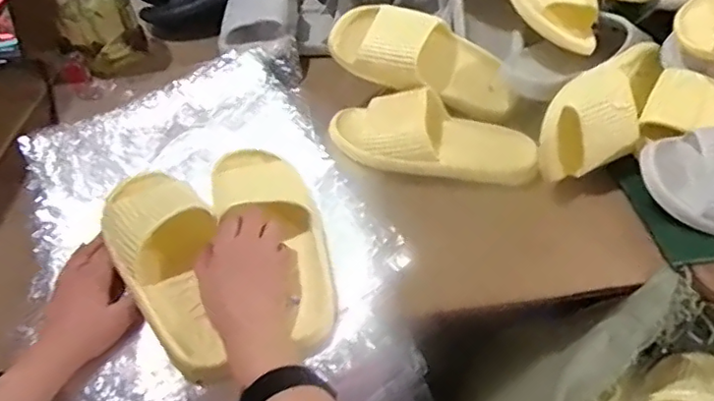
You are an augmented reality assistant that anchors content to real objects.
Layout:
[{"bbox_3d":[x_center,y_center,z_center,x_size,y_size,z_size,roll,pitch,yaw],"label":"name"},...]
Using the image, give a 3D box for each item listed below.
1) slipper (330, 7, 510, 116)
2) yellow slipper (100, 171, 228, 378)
[{"bbox_3d":[0.091,-0.183,0.760,0.242,0.085,0.099,18,47,-13],"label":"slipper"},{"bbox_3d":[-0.180,0.062,0.588,0.099,0.073,0.241,-23,65,-26],"label":"yellow slipper"}]

